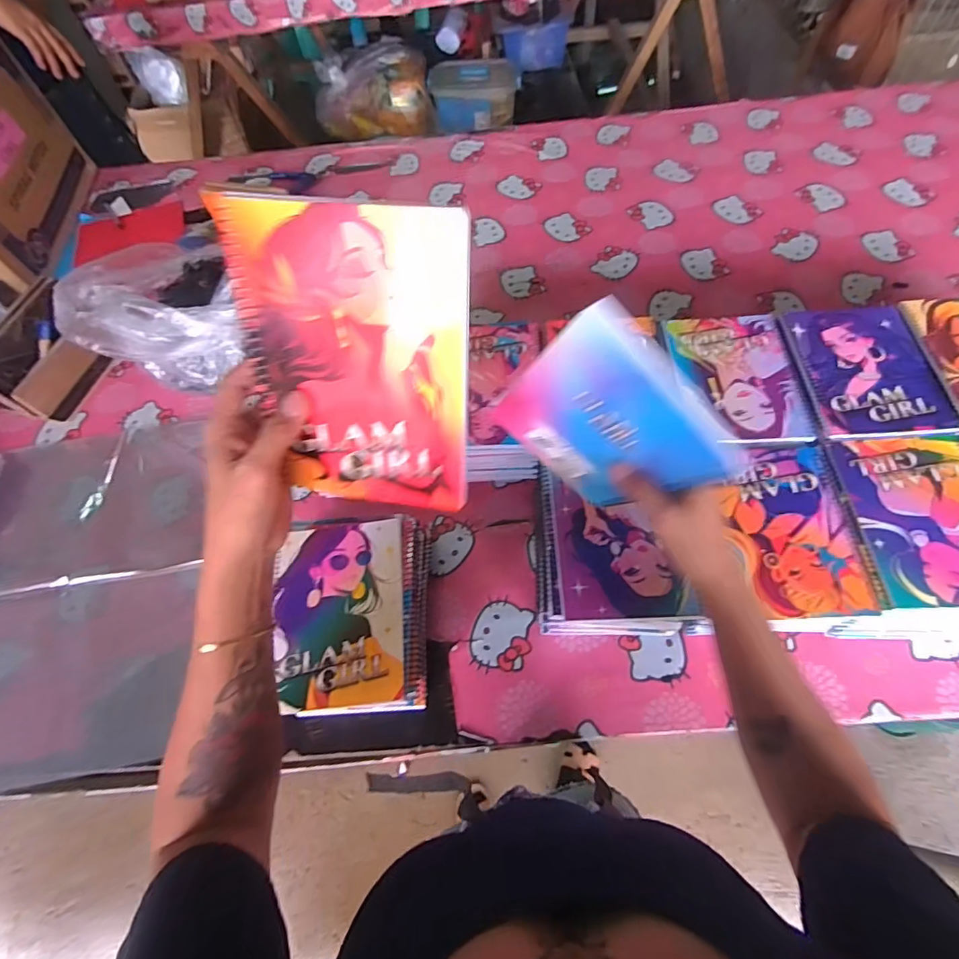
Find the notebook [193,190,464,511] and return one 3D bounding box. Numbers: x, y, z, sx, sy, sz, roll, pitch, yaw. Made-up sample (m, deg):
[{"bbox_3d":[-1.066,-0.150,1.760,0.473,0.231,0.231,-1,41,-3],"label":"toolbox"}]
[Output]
[{"bbox_3d":[-0.082,-0.071,0.328,0.150,0.193,0.009,8,34,9],"label":"notebook"}]

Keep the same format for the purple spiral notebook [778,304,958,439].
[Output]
[{"bbox_3d":[0.481,-0.141,0.623,0.161,0.015,0.192,-2,62,2],"label":"purple spiral notebook"}]

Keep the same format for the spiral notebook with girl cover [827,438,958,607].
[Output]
[{"bbox_3d":[0.483,0.039,0.538,0.155,0.011,0.190,-4,62,1],"label":"spiral notebook with girl cover"}]

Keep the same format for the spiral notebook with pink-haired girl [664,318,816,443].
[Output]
[{"bbox_3d":[0.324,-0.132,0.639,0.147,0.012,0.200,0,62,3],"label":"spiral notebook with pink-haired girl"}]

